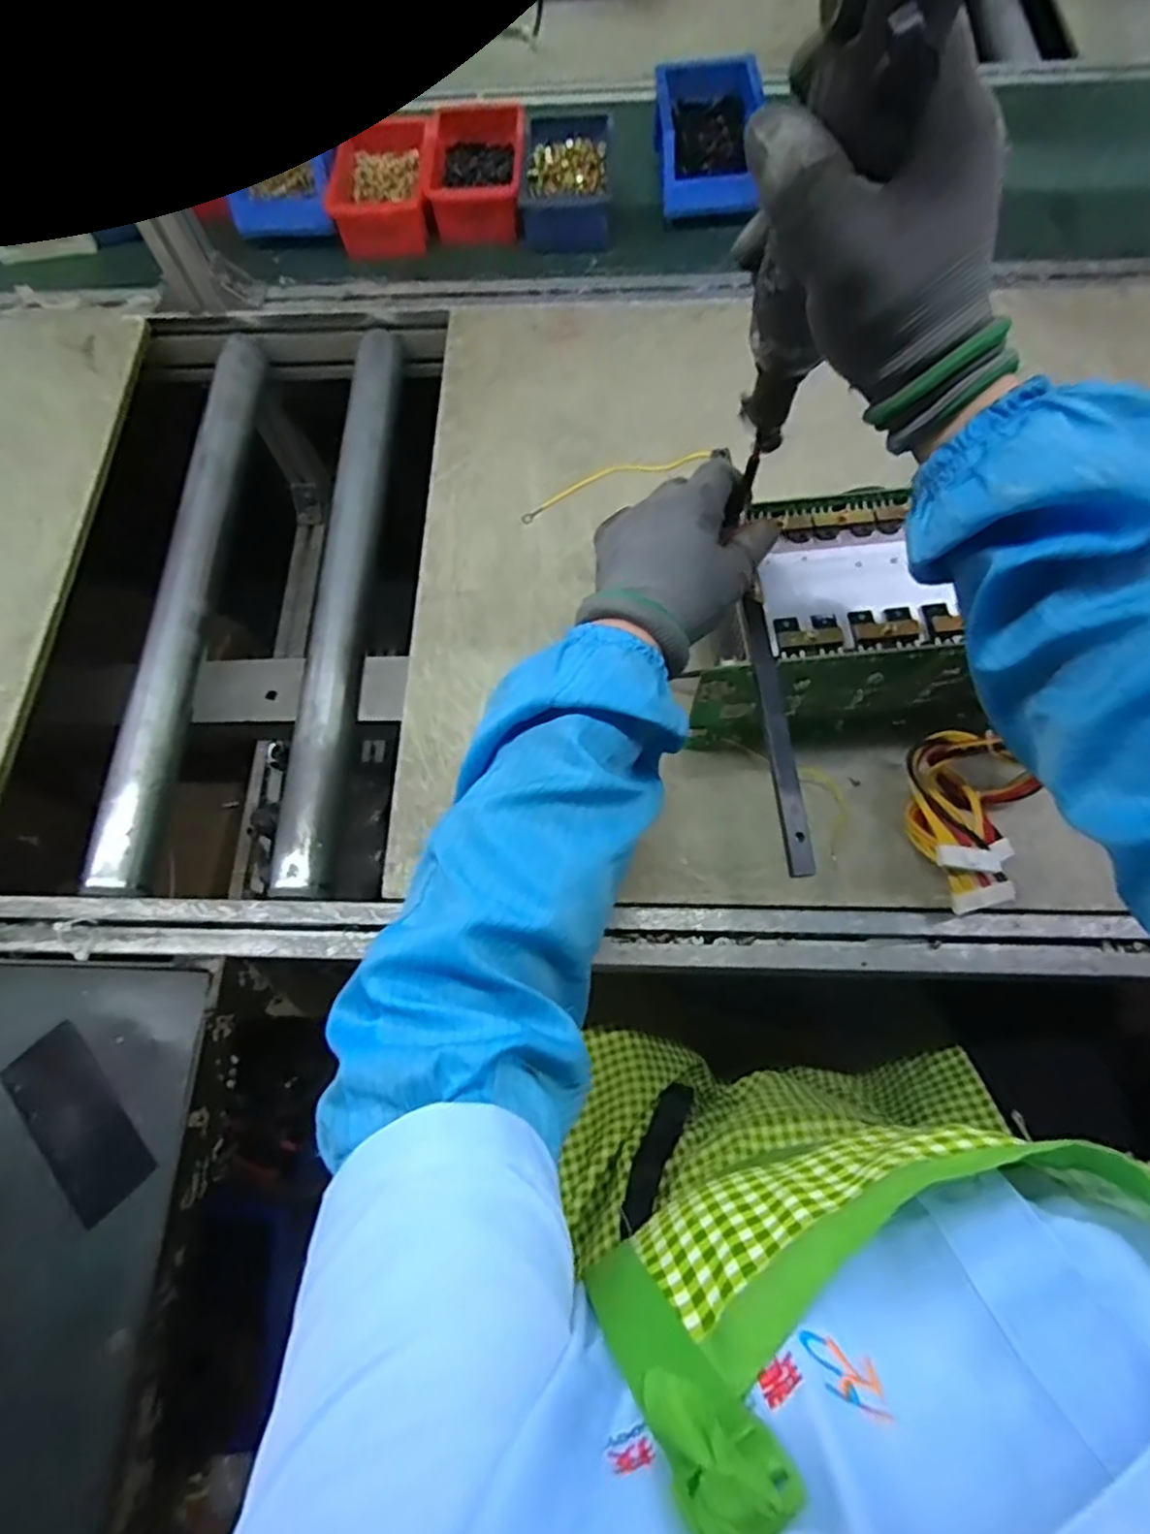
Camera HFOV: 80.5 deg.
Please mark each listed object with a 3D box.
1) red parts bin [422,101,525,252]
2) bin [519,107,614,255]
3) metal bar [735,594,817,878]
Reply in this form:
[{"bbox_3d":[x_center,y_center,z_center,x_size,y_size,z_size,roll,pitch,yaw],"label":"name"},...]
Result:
[{"bbox_3d":[-0.103,-0.639,0.734,0.099,0.055,0.145,-1,70,2],"label":"red parts bin"},{"bbox_3d":[-0.008,-0.620,0.724,0.093,0.048,0.142,-1,70,2],"label":"bin"},{"bbox_3d":[0.116,-0.022,0.390,0.015,0.010,0.167,-6,72,0],"label":"metal bar"}]

